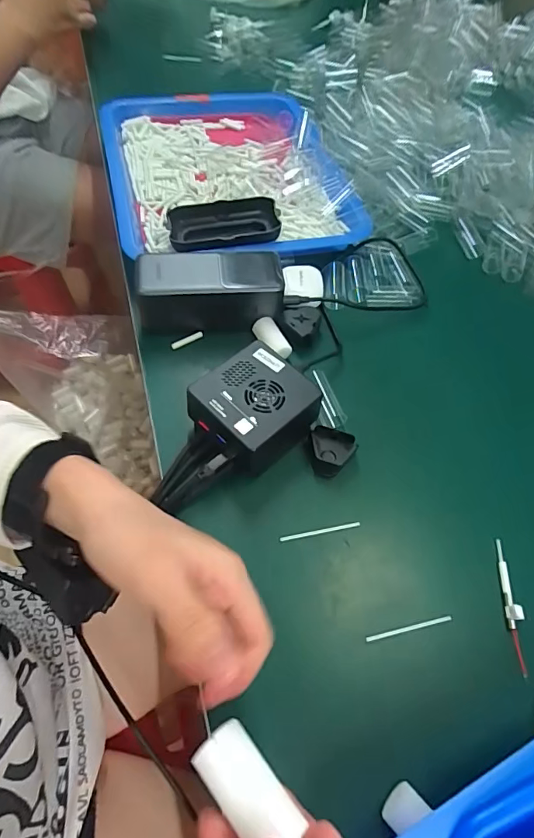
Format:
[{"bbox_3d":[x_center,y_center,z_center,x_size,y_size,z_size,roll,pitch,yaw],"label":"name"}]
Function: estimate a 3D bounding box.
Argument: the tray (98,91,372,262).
[{"bbox_3d":[-0.054,-0.298,0.538,0.254,0.041,0.324,-12,59,-12],"label":"tray"}]

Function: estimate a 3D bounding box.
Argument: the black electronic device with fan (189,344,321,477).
[{"bbox_3d":[-0.009,-0.007,0.349,0.079,0.043,0.081,40,63,19],"label":"black electronic device with fan"}]

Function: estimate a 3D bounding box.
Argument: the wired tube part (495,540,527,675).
[{"bbox_3d":[0.167,0.125,0.309,0.008,0.007,0.086,6,57,-1],"label":"wired tube part"}]

